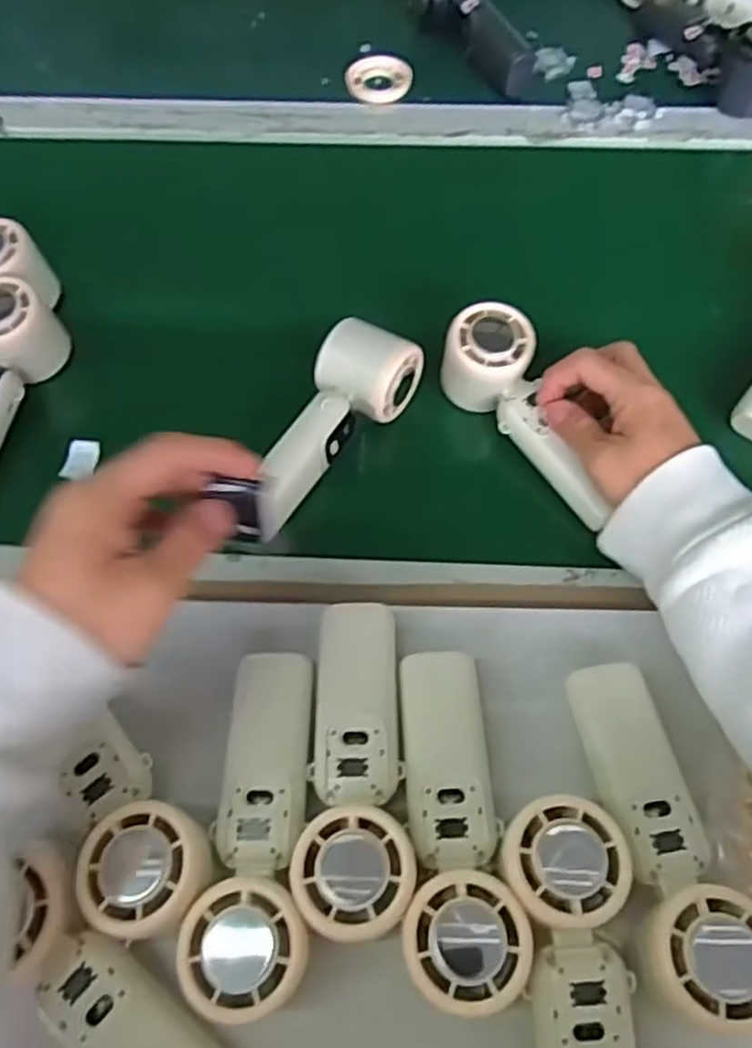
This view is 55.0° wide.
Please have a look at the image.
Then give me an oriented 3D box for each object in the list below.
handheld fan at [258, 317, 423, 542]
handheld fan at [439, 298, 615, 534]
[{"bbox_3d":[-0.033,-0.063,0.467,0.056,0.041,0.154,28,68,14],"label":"handheld fan"},{"bbox_3d":[0.102,-0.069,0.483,0.058,0.047,0.161,-27,81,-11],"label":"handheld fan"}]

